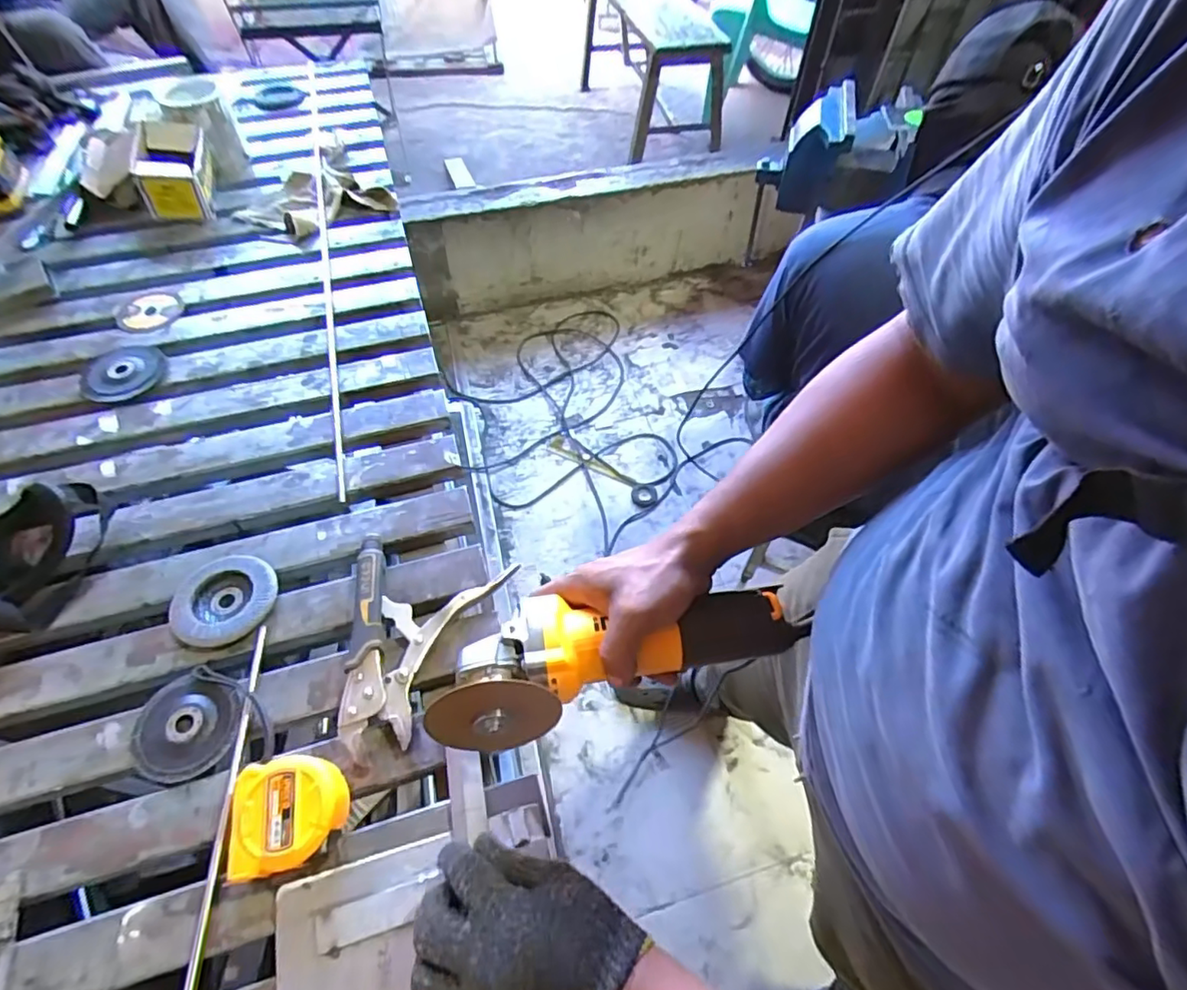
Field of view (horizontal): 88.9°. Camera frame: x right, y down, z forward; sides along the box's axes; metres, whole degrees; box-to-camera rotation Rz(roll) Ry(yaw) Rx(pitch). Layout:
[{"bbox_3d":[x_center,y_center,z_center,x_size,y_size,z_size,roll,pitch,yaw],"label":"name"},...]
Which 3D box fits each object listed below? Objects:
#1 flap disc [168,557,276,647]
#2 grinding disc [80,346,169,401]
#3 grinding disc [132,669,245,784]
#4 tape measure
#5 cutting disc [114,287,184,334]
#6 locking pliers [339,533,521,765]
[{"bbox_3d":[-0.357,0.098,0.582,0.094,0.013,0.095,2,55,-3],"label":"flap disc"},{"bbox_3d":[-0.576,-0.152,0.740,0.092,0.015,0.092,2,55,-3],"label":"grinding disc"},{"bbox_3d":[-0.349,0.197,0.517,0.086,0.014,0.081,2,55,-3],"label":"grinding disc"},{"bbox_3d":[-0.232,0.247,0.469,0.077,0.043,0.076,-7,56,-8],"label":"tape measure"},{"bbox_3d":[-0.602,-0.251,0.821,0.093,0.007,0.080,34,60,18],"label":"cutting disc"},{"bbox_3d":[-0.183,0.132,0.561,0.142,0.027,0.195,18,56,8],"label":"locking pliers"}]

